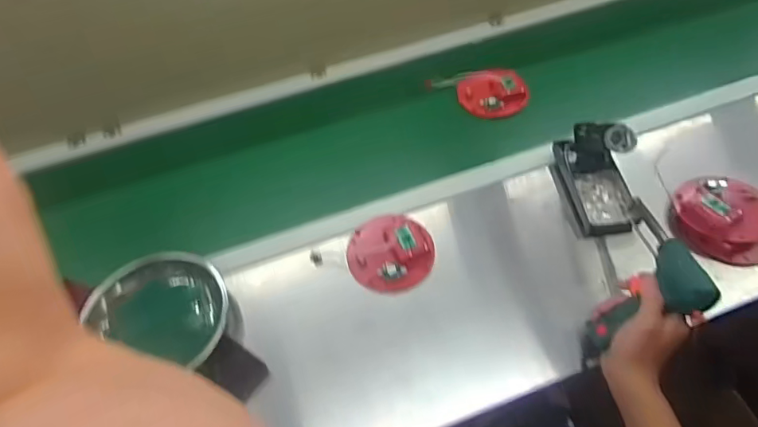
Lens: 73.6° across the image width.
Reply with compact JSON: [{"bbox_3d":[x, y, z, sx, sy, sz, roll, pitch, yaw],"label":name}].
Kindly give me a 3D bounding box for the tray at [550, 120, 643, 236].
[{"bbox_3d":[0.308,-0.069,0.702,0.095,0.119,0.164,-3,55,3],"label":"tray"}]

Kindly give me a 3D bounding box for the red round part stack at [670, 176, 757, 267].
[{"bbox_3d":[0.475,0.006,0.695,0.105,0.061,0.139,-32,58,-16],"label":"red round part stack"}]

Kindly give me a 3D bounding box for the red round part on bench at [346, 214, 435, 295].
[{"bbox_3d":[0.016,0.051,0.704,0.116,0.018,0.121,-2,55,3],"label":"red round part on bench"}]

